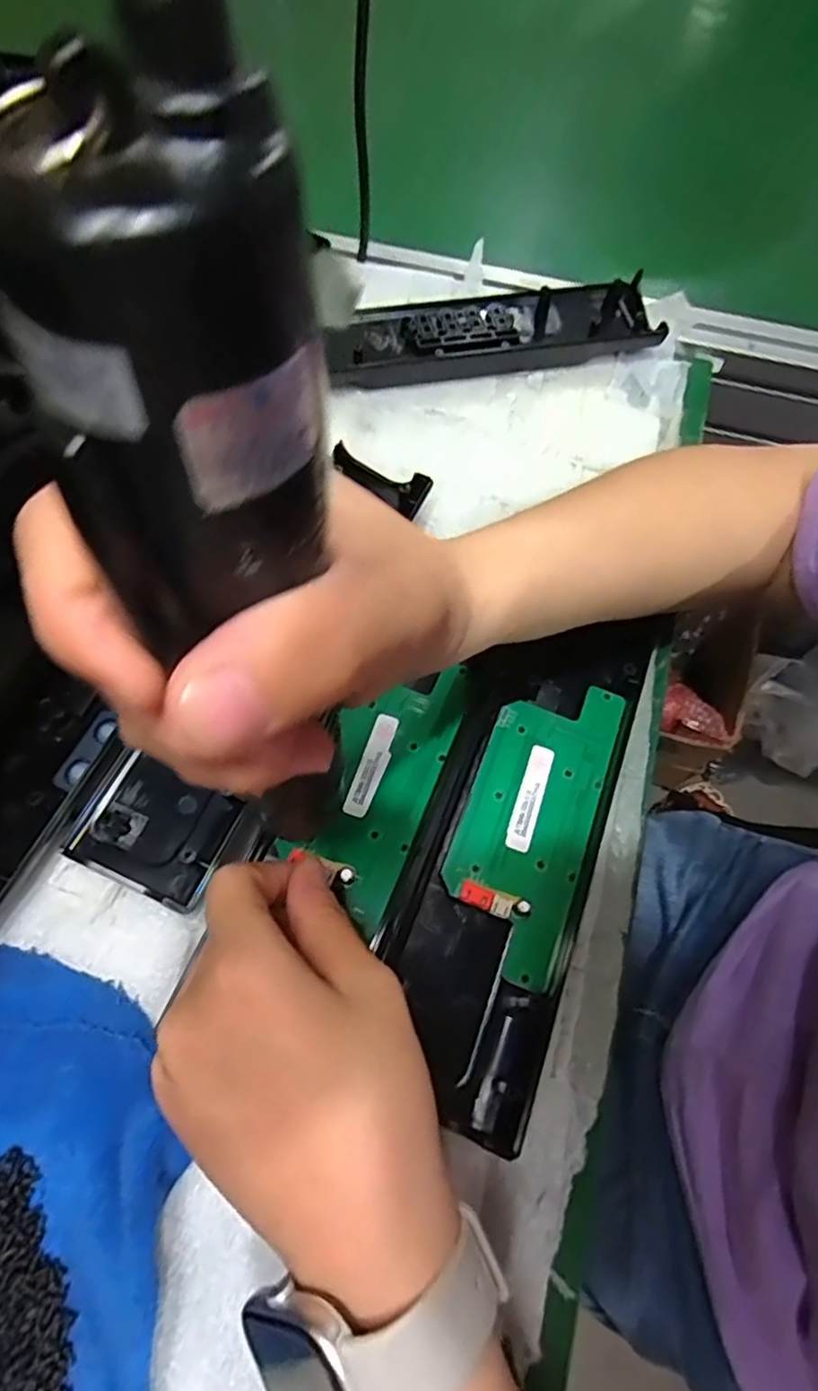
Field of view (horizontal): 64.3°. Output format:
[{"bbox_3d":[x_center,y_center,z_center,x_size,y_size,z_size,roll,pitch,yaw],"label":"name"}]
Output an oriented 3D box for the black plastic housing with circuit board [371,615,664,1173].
[{"bbox_3d":[0.052,0.053,0.286,0.078,0.027,0.233,21,66,8],"label":"black plastic housing with circuit board"}]

